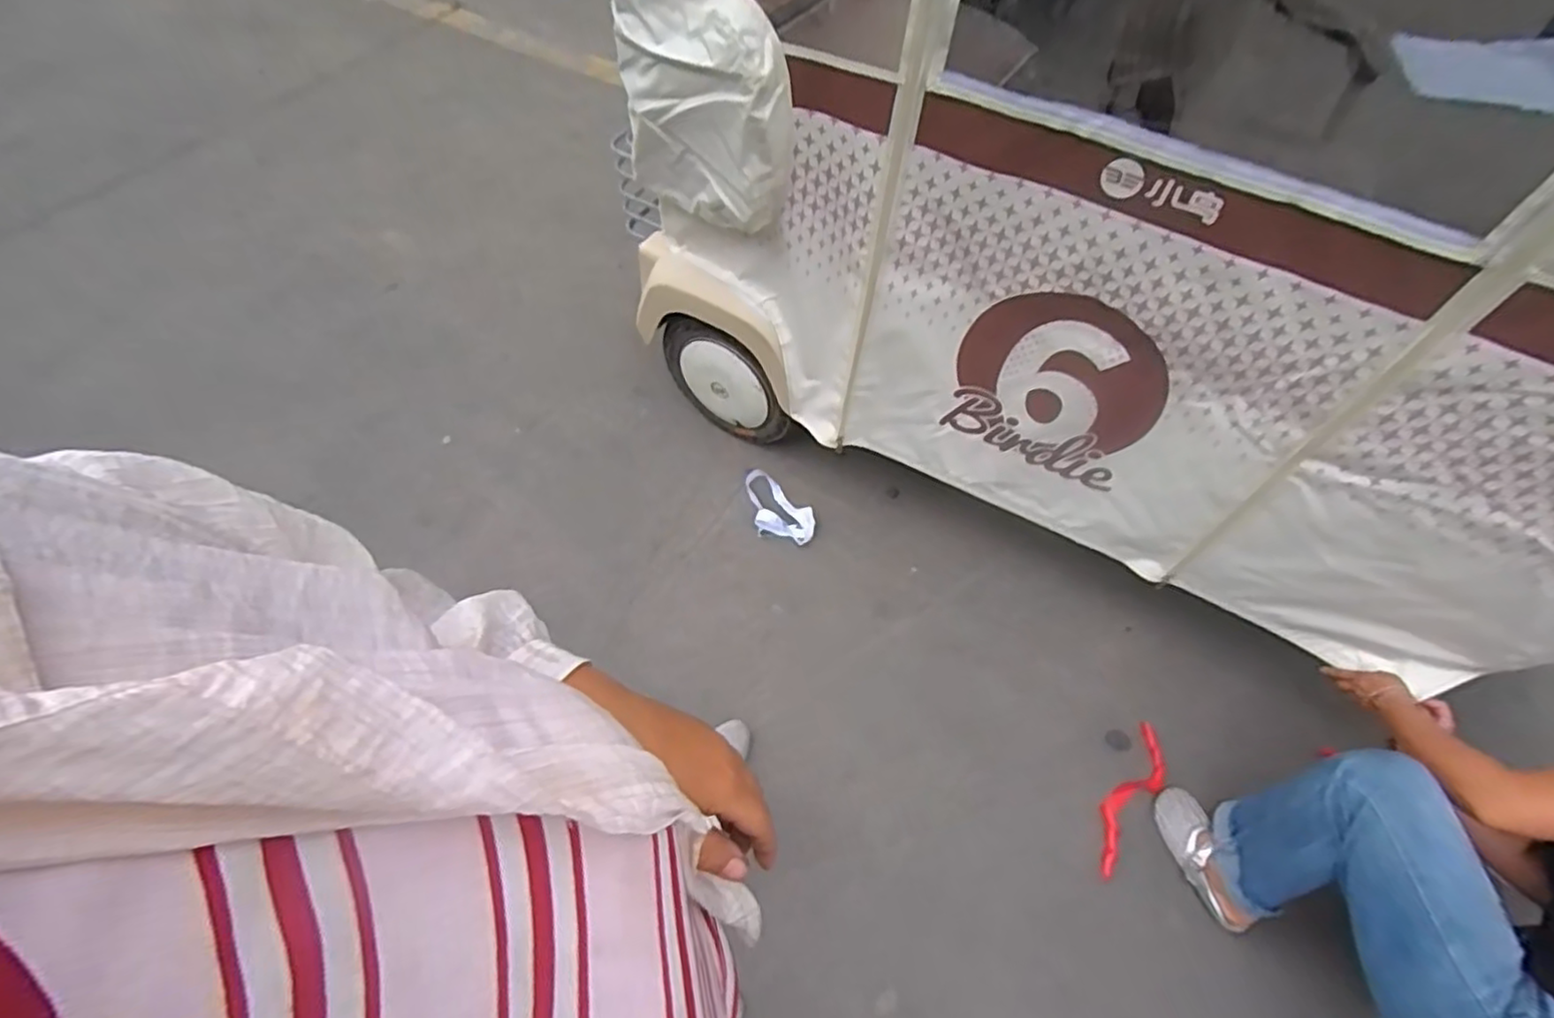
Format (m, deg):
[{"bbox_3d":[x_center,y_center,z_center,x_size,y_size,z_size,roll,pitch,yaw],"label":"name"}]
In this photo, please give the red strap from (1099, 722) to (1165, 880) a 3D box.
[{"bbox_3d":[0.691,0.561,1.323,0.072,0.012,0.309,34,65,21],"label":"red strap"}]

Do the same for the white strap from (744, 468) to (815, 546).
[{"bbox_3d":[-0.008,-0.002,1.666,0.130,0.054,0.233,-41,65,-21],"label":"white strap"}]

